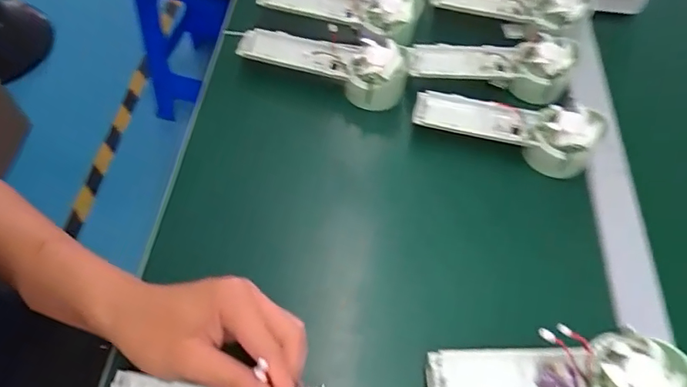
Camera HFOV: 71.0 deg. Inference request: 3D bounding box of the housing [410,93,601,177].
[{"bbox_3d":[0.157,-0.063,0.480,0.176,0.063,0.058,15,59,5],"label":"housing"}]

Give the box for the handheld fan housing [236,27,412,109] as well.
[{"bbox_3d":[-0.022,-0.140,0.518,0.180,0.060,0.058,21,59,8],"label":"handheld fan housing"}]

